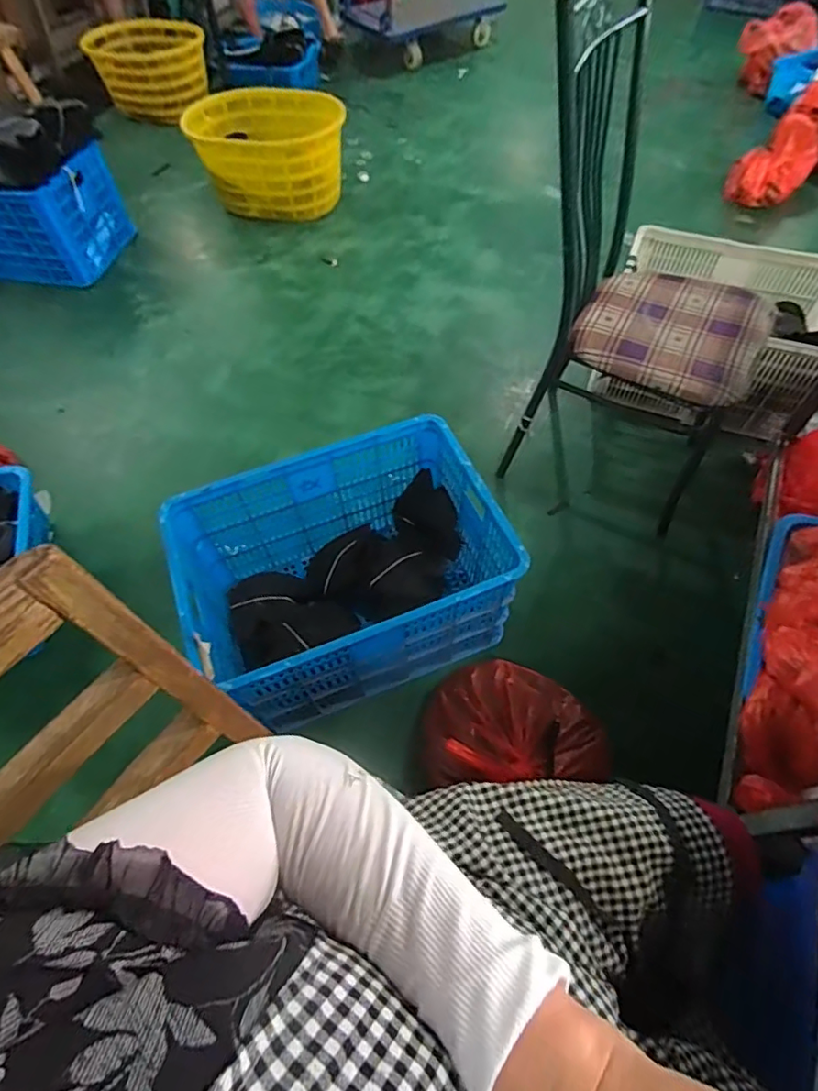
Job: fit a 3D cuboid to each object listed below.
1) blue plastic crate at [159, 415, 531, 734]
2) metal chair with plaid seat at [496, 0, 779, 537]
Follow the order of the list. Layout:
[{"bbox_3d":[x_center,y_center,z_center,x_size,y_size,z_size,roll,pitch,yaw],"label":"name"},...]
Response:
[{"bbox_3d":[-0.131,0.066,1.163,0.591,0.354,0.424,-20,61,-11],"label":"blue plastic crate"},{"bbox_3d":[0.501,-0.507,1.139,0.482,0.897,0.422,21,62,13],"label":"metal chair with plaid seat"}]

